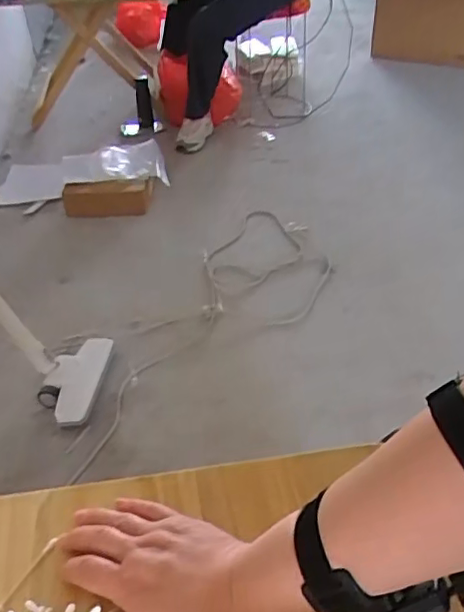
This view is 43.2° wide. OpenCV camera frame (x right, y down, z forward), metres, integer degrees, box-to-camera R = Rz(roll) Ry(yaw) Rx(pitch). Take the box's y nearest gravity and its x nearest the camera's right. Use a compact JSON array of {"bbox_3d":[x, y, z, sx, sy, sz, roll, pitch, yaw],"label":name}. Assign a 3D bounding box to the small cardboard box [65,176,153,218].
[{"bbox_3d":[-0.378,-0.341,1.810,0.274,0.081,0.090,-6,39,-3],"label":"small cardboard box"}]

